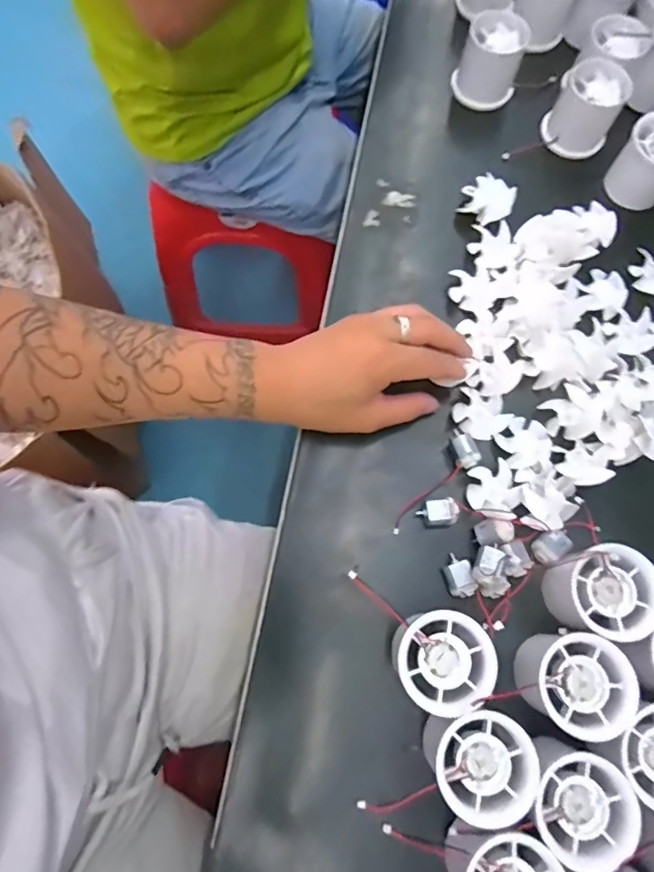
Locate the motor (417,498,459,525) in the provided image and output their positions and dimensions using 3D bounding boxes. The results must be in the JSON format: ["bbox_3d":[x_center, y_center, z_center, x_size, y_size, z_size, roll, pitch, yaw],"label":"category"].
[{"bbox_3d":[0.080,0.055,0.373,0.027,0.014,0.018,-8,74,-6],"label":"motor"}]

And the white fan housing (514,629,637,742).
[{"bbox_3d":[0.152,0.153,0.329,0.056,0.052,0.056,1,74,-3],"label":"white fan housing"}]

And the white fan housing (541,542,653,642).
[{"bbox_3d":[0.179,0.101,0.340,0.058,0.041,0.054,1,74,-3],"label":"white fan housing"}]

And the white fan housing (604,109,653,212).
[{"bbox_3d":[0.279,-0.234,0.444,0.054,0.048,0.056,1,74,-3],"label":"white fan housing"}]

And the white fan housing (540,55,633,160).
[{"bbox_3d":[0.228,-0.289,0.459,0.055,0.049,0.054,1,74,-3],"label":"white fan housing"}]

